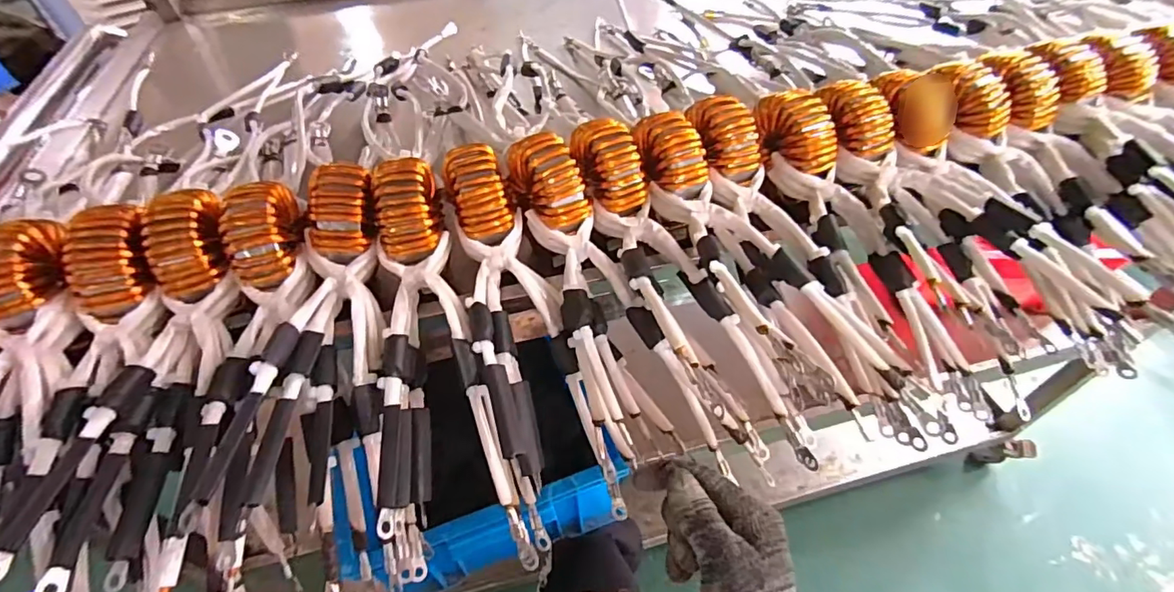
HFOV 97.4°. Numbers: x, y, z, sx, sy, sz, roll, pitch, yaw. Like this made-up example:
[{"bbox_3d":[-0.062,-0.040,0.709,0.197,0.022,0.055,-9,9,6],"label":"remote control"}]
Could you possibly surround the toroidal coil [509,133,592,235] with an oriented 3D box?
[{"bbox_3d":[-0.031,-0.088,0.393,0.042,0.058,0.069,-25,54,-17],"label":"toroidal coil"}]

